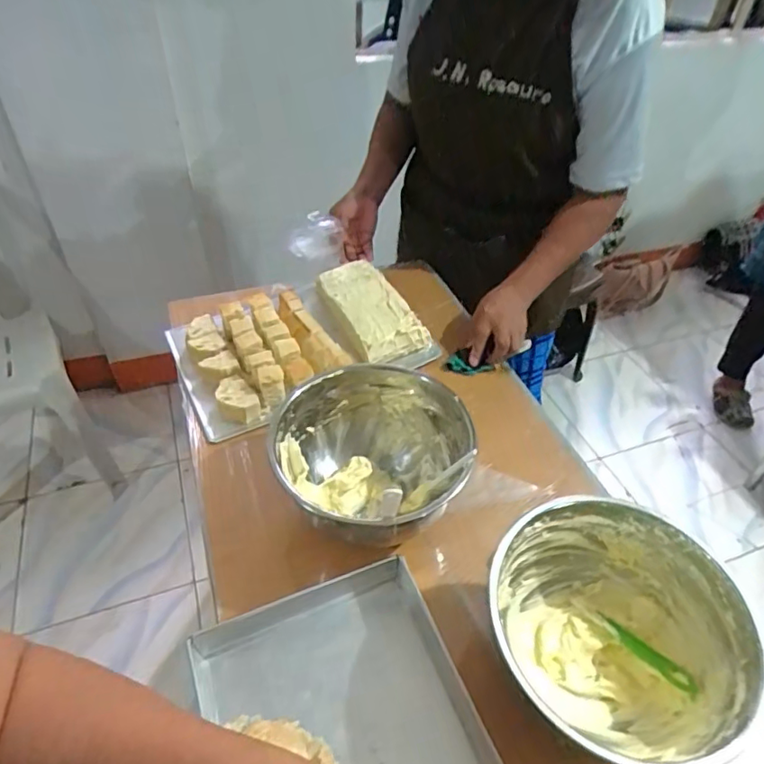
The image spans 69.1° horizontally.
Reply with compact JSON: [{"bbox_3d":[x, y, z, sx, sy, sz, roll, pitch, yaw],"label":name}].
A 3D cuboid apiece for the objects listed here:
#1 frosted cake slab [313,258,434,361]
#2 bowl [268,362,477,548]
[{"bbox_3d":[-0.022,-0.110,0.867,0.108,0.059,0.191,-26,51,-26],"label":"frosted cake slab"},{"bbox_3d":[-0.012,0.091,0.630,0.200,0.126,0.203,1,45,-1],"label":"bowl"}]

